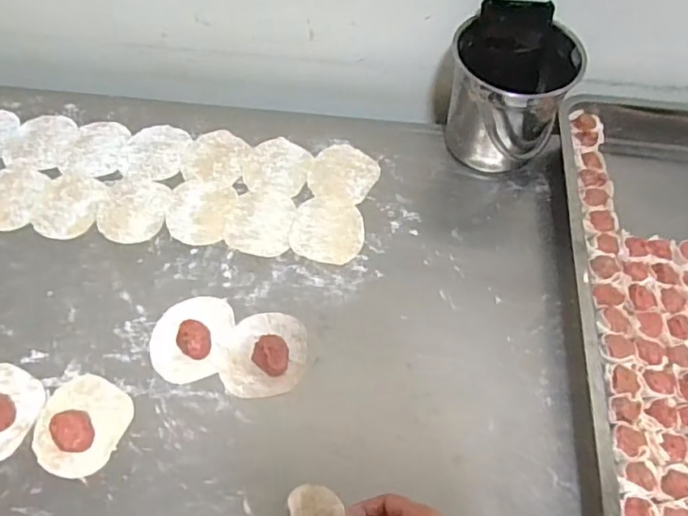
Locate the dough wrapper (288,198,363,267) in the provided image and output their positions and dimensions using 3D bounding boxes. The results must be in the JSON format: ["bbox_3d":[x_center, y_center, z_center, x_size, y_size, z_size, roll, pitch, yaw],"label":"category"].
[{"bbox_3d":[-0.017,-0.032,0.636,0.077,0.004,0.081,12,57,6],"label":"dough wrapper"}]

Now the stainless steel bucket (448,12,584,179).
[{"bbox_3d":[0.179,-0.168,0.653,0.125,0.133,0.121,1,57,-1],"label":"stainless steel bucket"}]

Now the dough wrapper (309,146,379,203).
[{"bbox_3d":[0.001,-0.099,0.682,0.074,0.004,0.080,16,58,9],"label":"dough wrapper"}]

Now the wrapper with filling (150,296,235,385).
[{"bbox_3d":[-0.148,0.072,0.557,0.074,0.022,0.089,11,57,6],"label":"wrapper with filling"}]

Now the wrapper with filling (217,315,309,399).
[{"bbox_3d":[-0.075,0.085,0.548,0.077,0.026,0.083,2,57,0],"label":"wrapper with filling"}]

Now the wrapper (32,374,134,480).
[{"bbox_3d":[-0.232,0.142,0.510,0.079,0.022,0.082,1,57,-1],"label":"wrapper"}]

